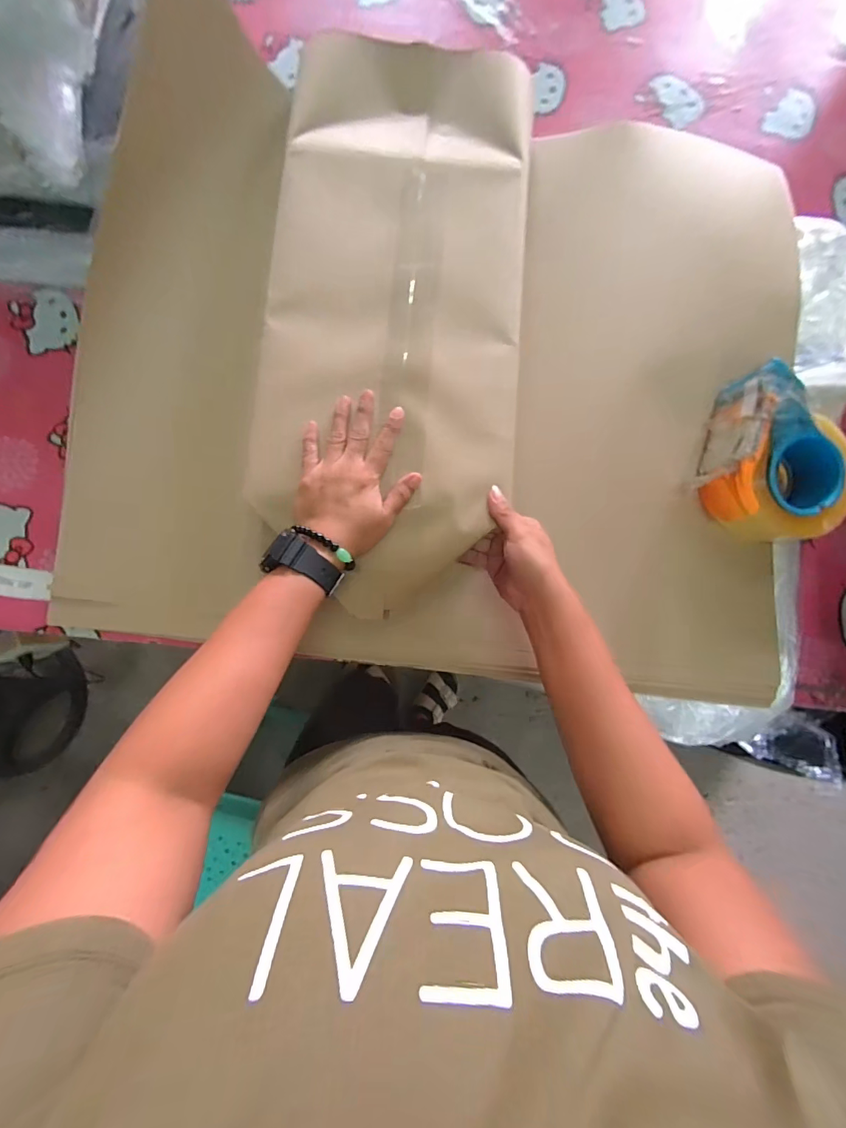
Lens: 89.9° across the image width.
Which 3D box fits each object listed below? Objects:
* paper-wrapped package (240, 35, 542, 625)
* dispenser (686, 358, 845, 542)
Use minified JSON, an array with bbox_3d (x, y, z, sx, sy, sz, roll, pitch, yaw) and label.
[{"bbox_3d":[-0.032,-0.248,0.436,0.254,0.042,0.583,5,83,-2],"label":"paper-wrapped package"},{"bbox_3d":[0.364,-0.100,0.437,0.133,0.079,0.142,0,84,-1],"label":"dispenser"}]

